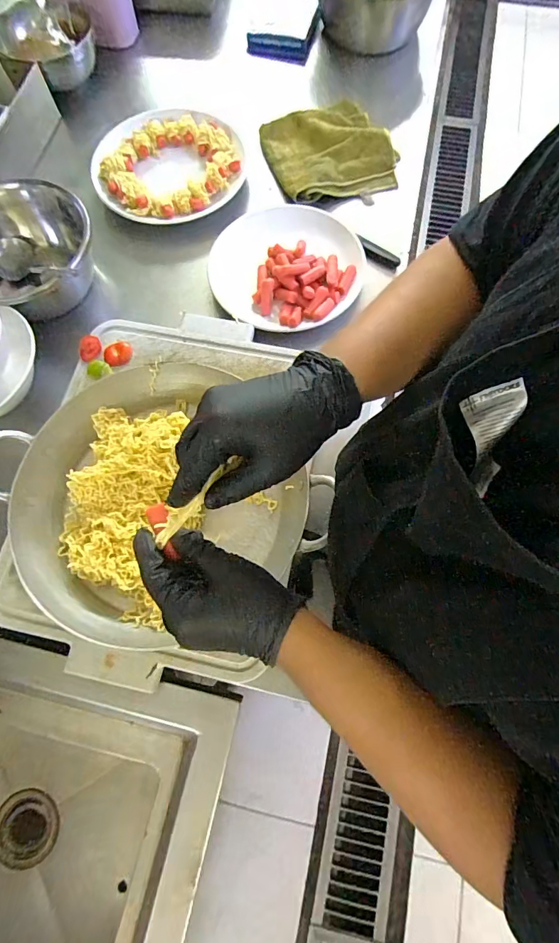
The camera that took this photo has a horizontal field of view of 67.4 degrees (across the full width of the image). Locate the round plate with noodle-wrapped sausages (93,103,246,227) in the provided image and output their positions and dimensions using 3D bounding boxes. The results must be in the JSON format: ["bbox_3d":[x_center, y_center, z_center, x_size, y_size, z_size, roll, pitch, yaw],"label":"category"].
[{"bbox_3d":[-0.188,-0.521,0.711,0.241,0.031,0.241,0,72,1],"label":"round plate with noodle-wrapped sausages"}]

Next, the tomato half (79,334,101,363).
[{"bbox_3d":[-0.265,-0.172,0.583,0.028,0.012,0.037,-3,72,0],"label":"tomato half"}]

